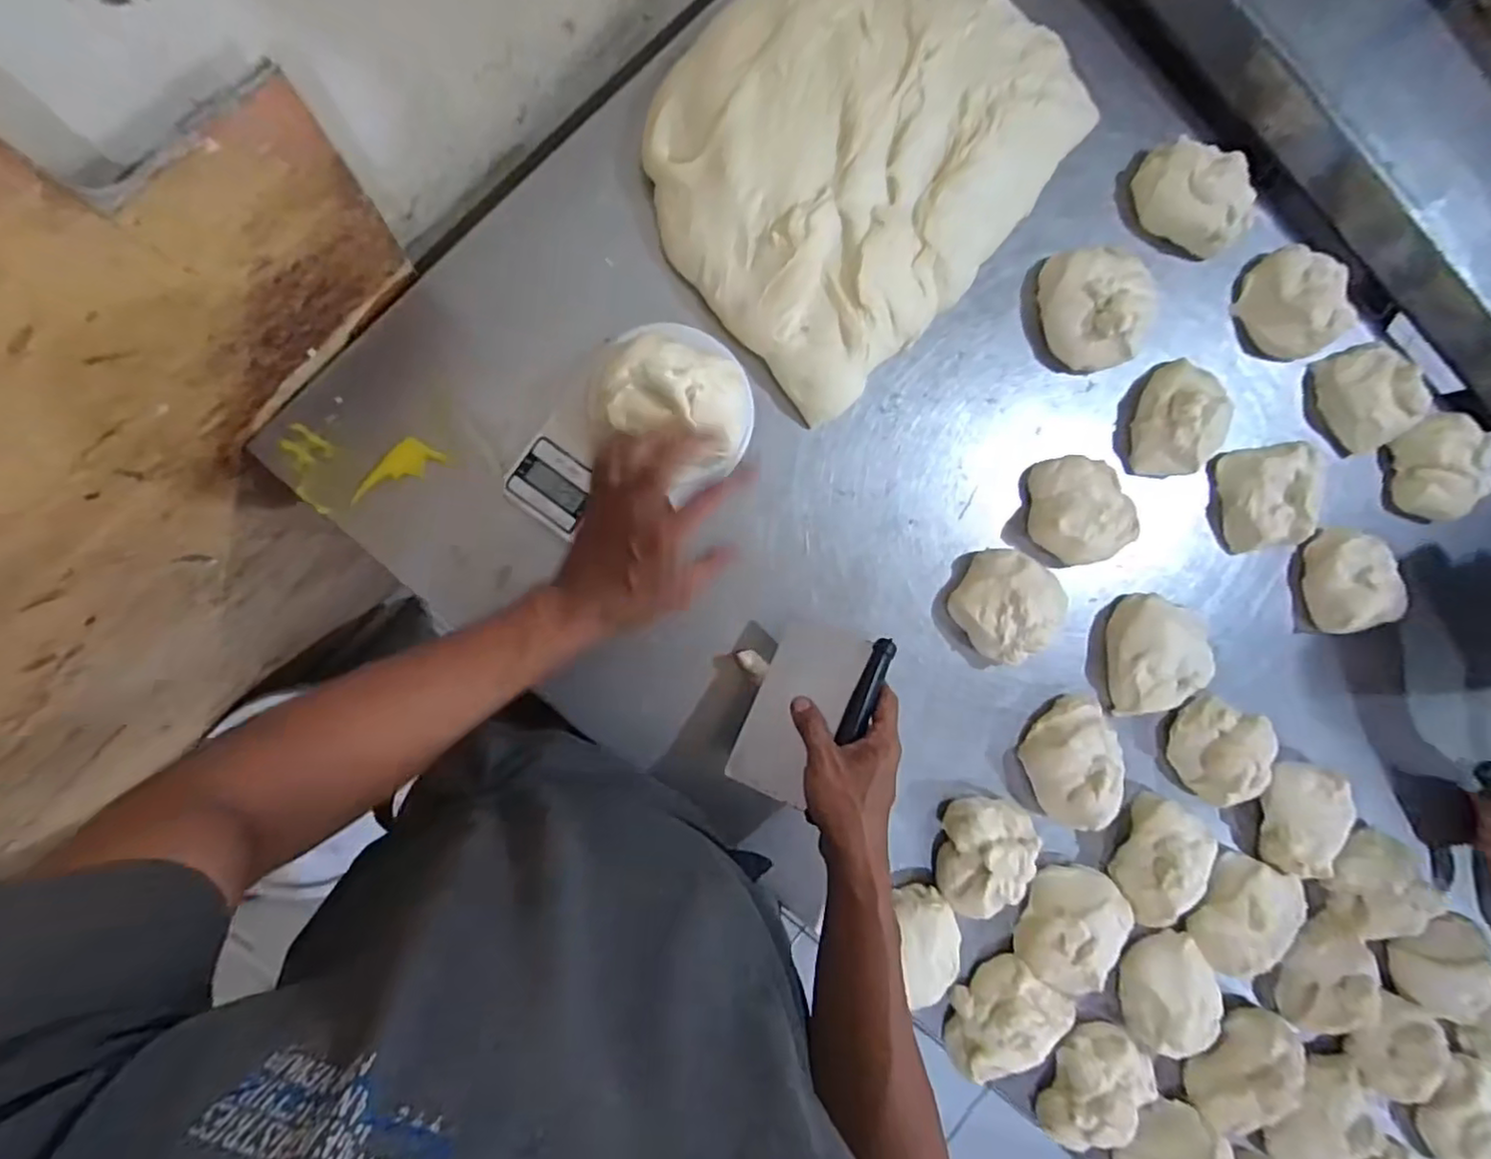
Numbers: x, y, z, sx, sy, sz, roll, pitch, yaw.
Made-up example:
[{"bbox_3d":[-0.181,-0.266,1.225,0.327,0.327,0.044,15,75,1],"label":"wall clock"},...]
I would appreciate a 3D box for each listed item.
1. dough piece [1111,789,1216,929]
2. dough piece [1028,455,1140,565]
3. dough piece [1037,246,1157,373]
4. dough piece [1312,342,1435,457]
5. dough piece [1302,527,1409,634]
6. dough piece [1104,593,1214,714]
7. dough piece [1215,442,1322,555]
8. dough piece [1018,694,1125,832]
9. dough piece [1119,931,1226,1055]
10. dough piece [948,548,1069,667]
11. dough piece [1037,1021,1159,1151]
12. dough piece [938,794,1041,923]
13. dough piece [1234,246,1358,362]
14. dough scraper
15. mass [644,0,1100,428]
[{"bbox_3d":[0.412,0.279,0.647,0.071,0.054,0.118,27,85,-8],"label":"dough piece"},{"bbox_3d":[0.331,-0.069,0.640,0.099,0.049,0.105,-4,90,-10],"label":"dough piece"},{"bbox_3d":[0.347,-0.266,0.643,0.104,0.055,0.118,-7,90,-10],"label":"dough piece"},{"bbox_3d":[0.660,-0.193,0.693,0.081,0.048,0.111,-11,91,-10],"label":"dough piece"},{"bbox_3d":[0.642,-0.001,0.693,0.087,0.043,0.108,-2,90,-10],"label":"dough piece"},{"bbox_3d":[0.415,0.073,0.654,0.103,0.043,0.119,-2,90,-10],"label":"dough piece"},{"bbox_3d":[0.545,-0.086,0.679,0.101,0.040,0.105,-9,91,-10],"label":"dough piece"},{"bbox_3d":[0.321,0.174,0.630,0.094,0.050,0.118,26,85,-8],"label":"dough piece"},{"bbox_3d":[0.423,0.405,0.651,0.091,0.042,0.114,0,89,-10],"label":"dough piece"},{"bbox_3d":[0.251,0.027,0.623,0.099,0.050,0.097,34,84,-8],"label":"dough piece"},{"bbox_3d":[0.332,0.484,0.628,0.119,0.044,0.084,-39,95,-8],"label":"dough piece"},{"bbox_3d":[0.227,0.257,0.616,0.081,0.053,0.103,10,87,-9],"label":"dough piece"},{"bbox_3d":[0.571,-0.287,0.684,0.098,0.043,0.111,-33,95,-9],"label":"dough piece"},{"bbox_3d":[0.053,0.109,0.551,0.093,0.016,0.149,21,75,13],"label":"dough scraper"},{"bbox_3d":[0.109,-0.387,0.594,0.395,0.078,0.299,-44,96,-8],"label":"mass"}]

